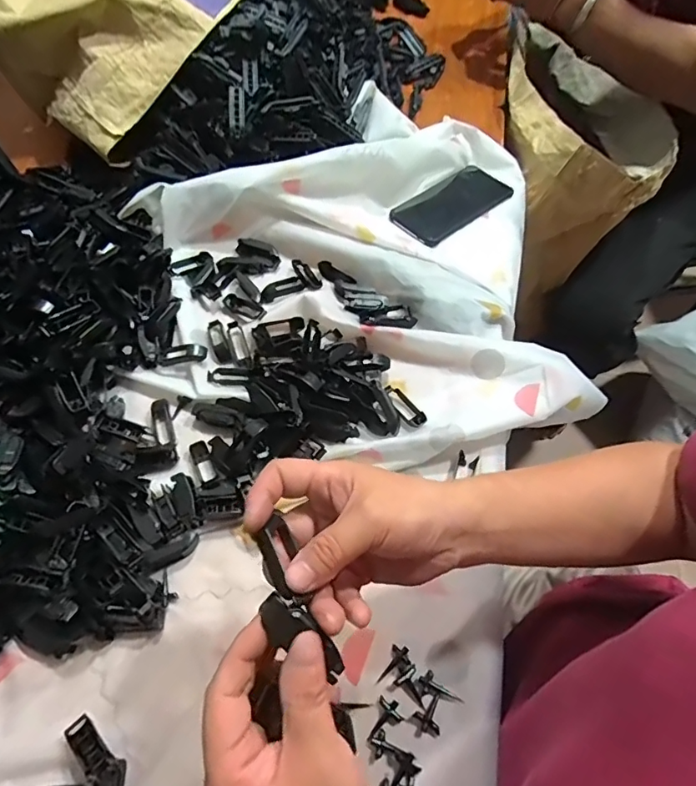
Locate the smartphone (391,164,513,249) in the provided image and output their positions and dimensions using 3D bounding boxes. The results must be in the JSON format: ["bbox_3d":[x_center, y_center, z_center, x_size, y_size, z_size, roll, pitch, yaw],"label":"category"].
[{"bbox_3d":[0.132,-0.242,0.618,0.161,0.009,0.078,-38,67,-19],"label":"smartphone"}]

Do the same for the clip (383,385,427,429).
[{"bbox_3d":[0.055,0.011,0.473,0.017,0.013,0.057,-28,66,-15],"label":"clip"}]

